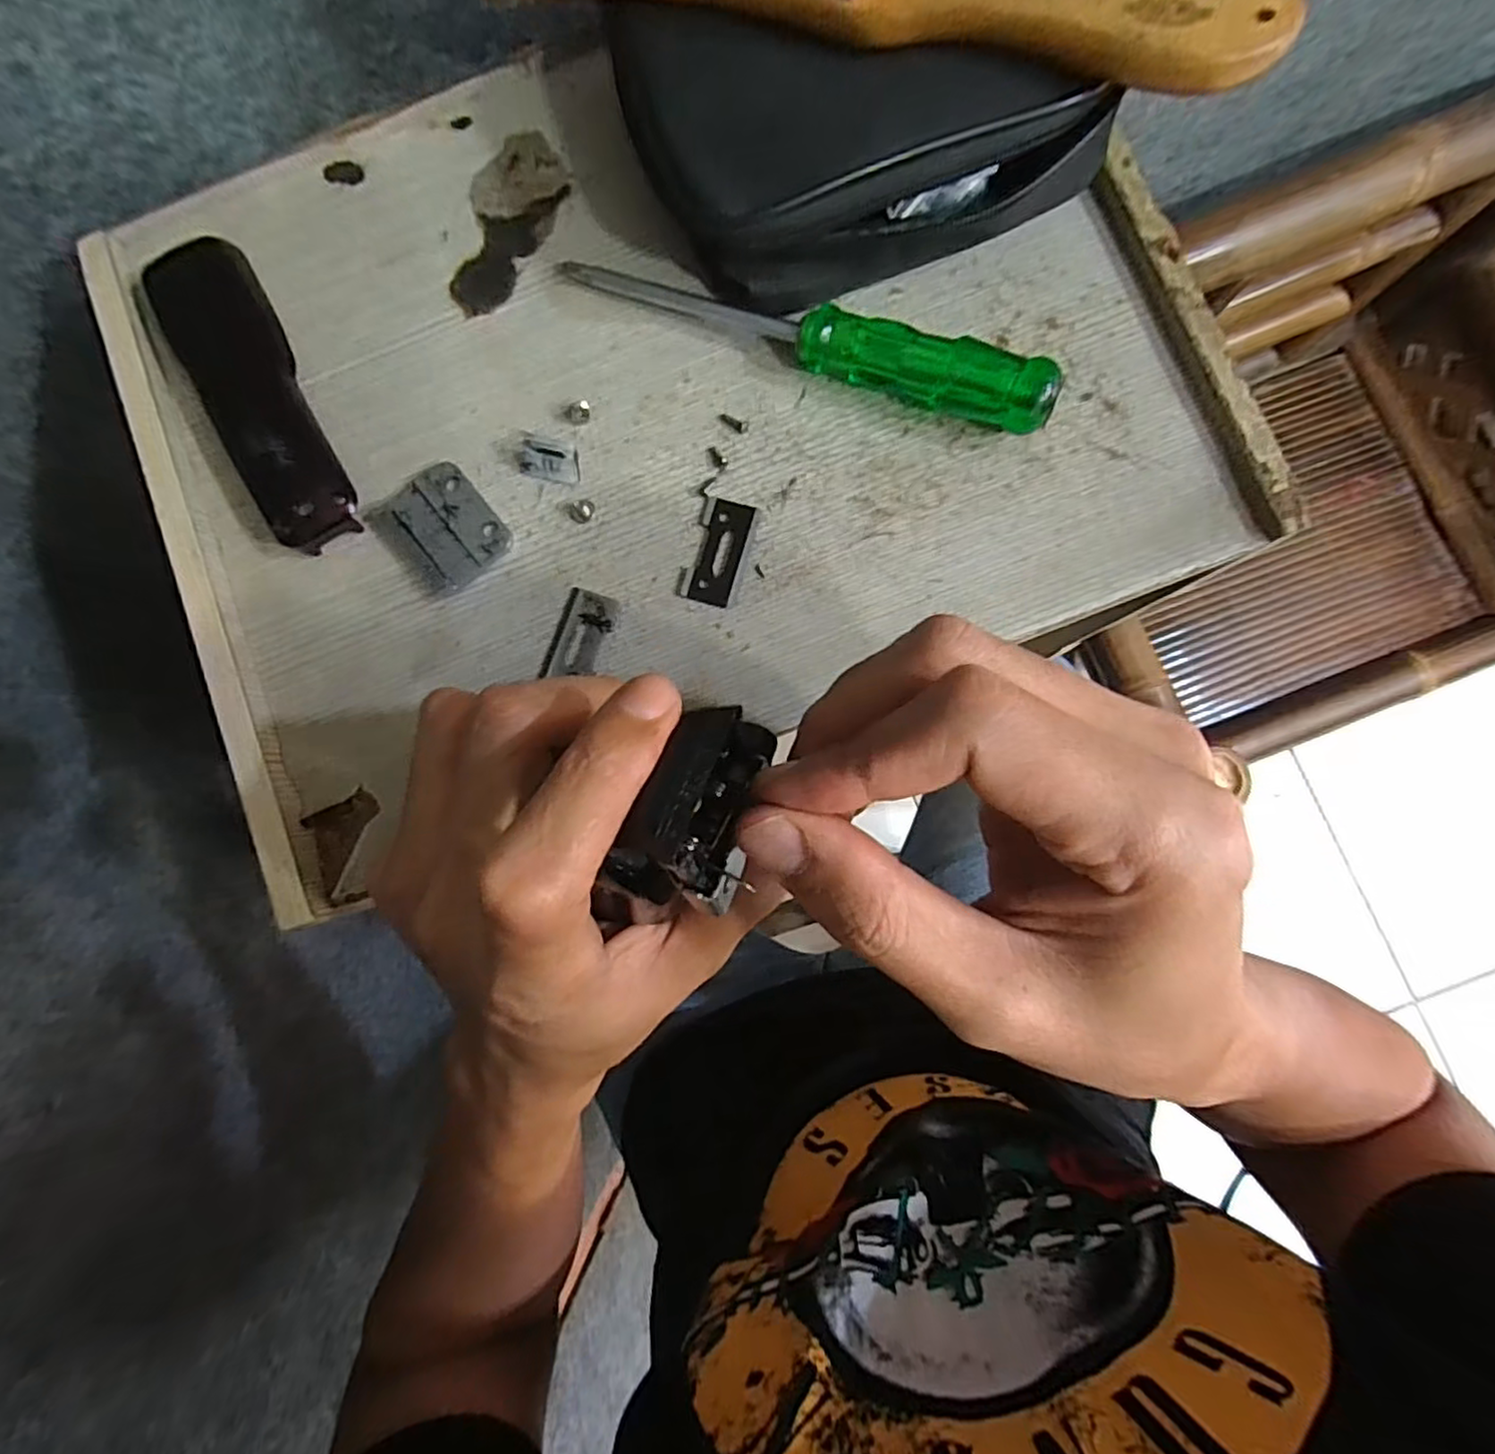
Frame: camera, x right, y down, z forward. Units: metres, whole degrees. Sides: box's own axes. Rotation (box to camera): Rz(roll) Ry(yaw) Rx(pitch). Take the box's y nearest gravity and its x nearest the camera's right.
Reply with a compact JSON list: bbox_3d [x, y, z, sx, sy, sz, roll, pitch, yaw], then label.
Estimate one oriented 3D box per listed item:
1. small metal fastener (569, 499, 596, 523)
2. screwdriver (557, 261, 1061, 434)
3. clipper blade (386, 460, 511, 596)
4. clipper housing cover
[{"bbox_3d":[-0.064,-0.084,0.259,0.009,0.006,0.009,0,84,3],"label":"small metal fastener"},{"bbox_3d":[0.019,-0.145,0.248,0.185,0.024,0.021,21,86,5],"label":"screwdriver"},{"bbox_3d":[-0.117,-0.078,0.261,0.035,0.005,0.044,-40,83,-1],"label":"clipper blade"},{"bbox_3d":[-0.195,-0.134,0.263,0.037,0.017,0.137,-29,83,0],"label":"clipper housing cover"}]

